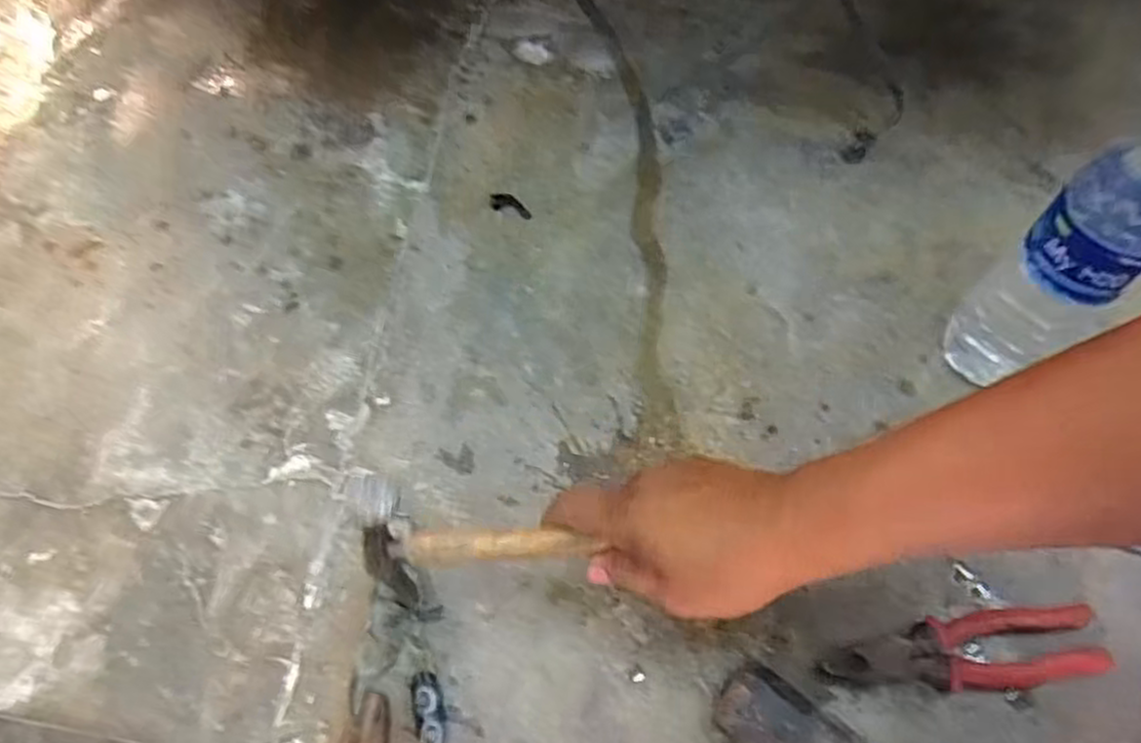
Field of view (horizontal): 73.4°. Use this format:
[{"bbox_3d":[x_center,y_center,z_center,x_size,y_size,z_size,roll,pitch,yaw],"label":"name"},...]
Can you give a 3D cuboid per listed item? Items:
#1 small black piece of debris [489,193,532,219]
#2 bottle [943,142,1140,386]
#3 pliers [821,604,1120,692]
[{"bbox_3d":[-0.056,-0.159,0.729,0.041,0.007,0.020,13,63,5],"label":"small black piece of debris"},{"bbox_3d":[0.365,-0.080,0.560,0.082,0.262,0.072,-36,69,-18],"label":"bottle"},{"bbox_3d":[0.273,0.195,0.534,0.203,0.020,0.051,-3,63,-3],"label":"pliers"}]

